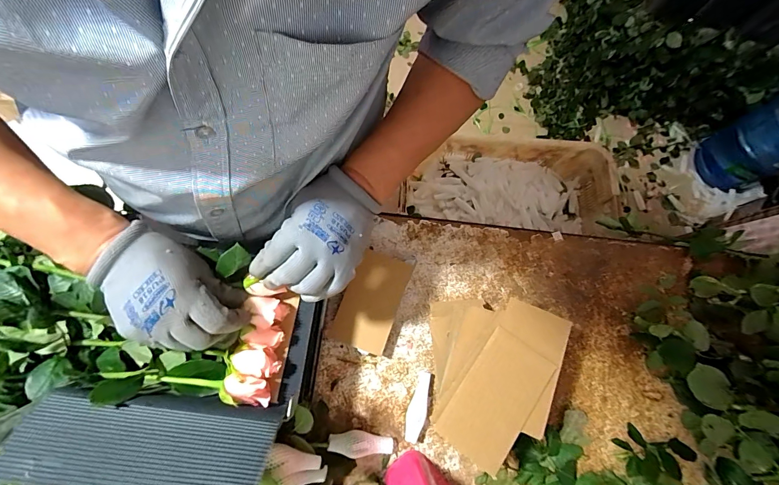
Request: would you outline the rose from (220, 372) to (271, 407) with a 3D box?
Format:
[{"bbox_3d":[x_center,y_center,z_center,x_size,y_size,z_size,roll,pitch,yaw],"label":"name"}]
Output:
[{"bbox_3d":[-0.146,0.149,0.357,0.045,0.026,0.028,8,74,0],"label":"rose"}]

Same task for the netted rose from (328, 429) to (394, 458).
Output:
[{"bbox_3d":[-0.037,0.261,0.465,0.081,0.036,0.028,3,74,-1],"label":"netted rose"}]

